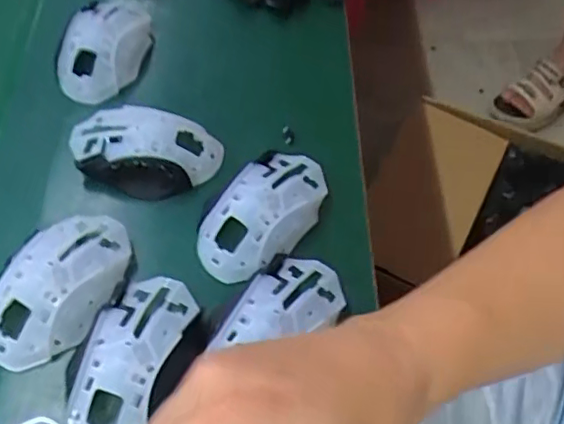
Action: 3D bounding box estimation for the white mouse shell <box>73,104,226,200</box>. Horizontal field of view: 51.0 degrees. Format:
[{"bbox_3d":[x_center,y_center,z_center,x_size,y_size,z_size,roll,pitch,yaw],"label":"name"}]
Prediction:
[{"bbox_3d":[-0.111,-0.049,0.471,0.114,0.033,0.063,10,58,6],"label":"white mouse shell"}]

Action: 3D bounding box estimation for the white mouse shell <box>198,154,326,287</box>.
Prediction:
[{"bbox_3d":[-0.015,-0.004,0.446,0.073,0.032,0.120,33,64,19],"label":"white mouse shell"}]

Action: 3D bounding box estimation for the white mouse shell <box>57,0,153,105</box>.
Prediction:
[{"bbox_3d":[-0.165,-0.160,0.563,0.065,0.044,0.134,5,58,3],"label":"white mouse shell"}]

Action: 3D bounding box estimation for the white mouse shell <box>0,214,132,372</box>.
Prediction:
[{"bbox_3d":[-0.154,0.051,0.410,0.071,0.039,0.121,19,60,11],"label":"white mouse shell"}]

